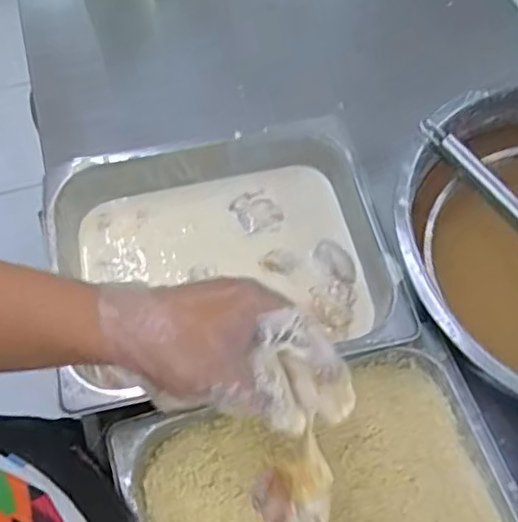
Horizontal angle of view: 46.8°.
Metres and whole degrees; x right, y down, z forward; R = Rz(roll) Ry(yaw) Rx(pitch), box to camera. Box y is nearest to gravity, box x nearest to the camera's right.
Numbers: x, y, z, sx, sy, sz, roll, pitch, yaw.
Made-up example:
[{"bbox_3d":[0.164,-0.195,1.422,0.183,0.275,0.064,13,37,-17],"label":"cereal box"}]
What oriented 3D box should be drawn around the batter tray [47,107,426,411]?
[{"bbox_3d":[-0.038,0.001,0.601,0.312,0.063,0.262,-14,63,-7],"label":"batter tray"}]

